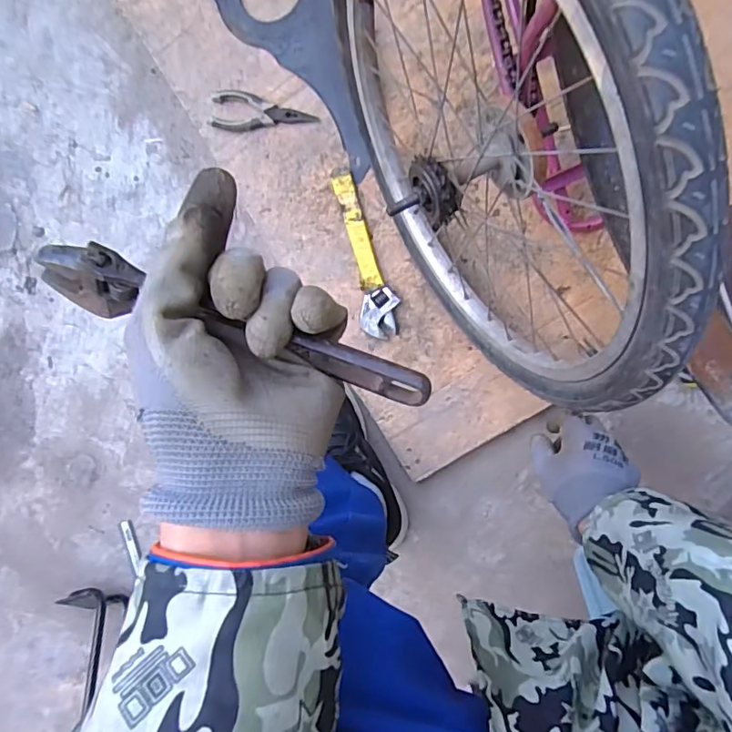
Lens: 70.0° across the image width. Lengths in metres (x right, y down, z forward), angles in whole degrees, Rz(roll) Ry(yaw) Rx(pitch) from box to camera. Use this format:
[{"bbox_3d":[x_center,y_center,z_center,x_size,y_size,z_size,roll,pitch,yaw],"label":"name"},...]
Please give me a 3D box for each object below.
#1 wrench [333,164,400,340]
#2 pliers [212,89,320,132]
[{"bbox_3d":[-0.001,-0.156,0.719,0.052,0.015,0.239,-14,88,10],"label":"wrench"},{"bbox_3d":[-0.144,-0.360,0.737,0.152,0.009,0.057,6,91,10],"label":"pliers"}]

